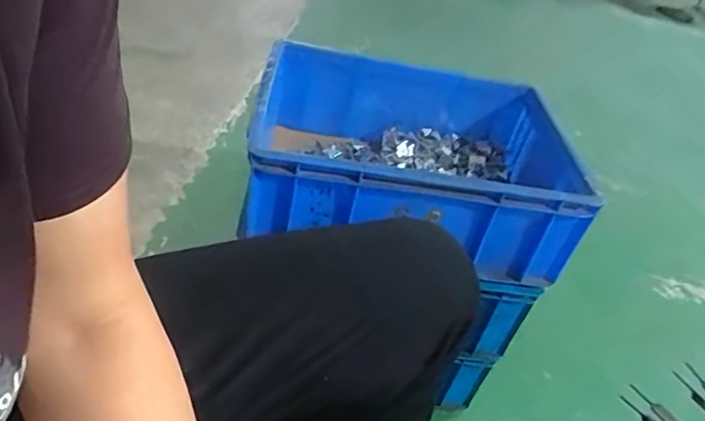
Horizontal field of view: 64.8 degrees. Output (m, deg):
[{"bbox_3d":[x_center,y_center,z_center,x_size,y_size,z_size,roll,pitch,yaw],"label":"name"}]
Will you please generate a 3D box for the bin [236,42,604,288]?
[{"bbox_3d":[0.080,-0.101,0.792,0.413,0.160,0.392,10,37,-5],"label":"bin"}]

